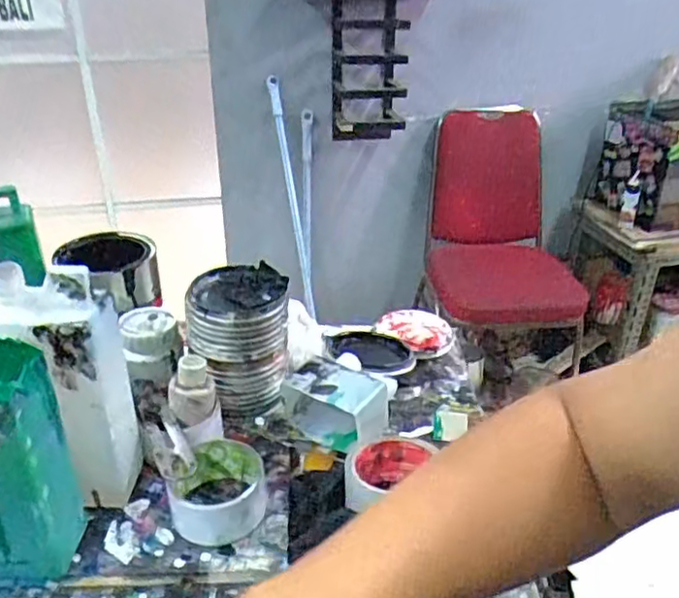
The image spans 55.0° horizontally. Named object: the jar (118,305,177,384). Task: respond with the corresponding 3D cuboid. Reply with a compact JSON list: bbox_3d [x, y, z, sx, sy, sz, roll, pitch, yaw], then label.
[{"bbox_3d":[-0.198,0.047,0.682,0.059,0.051,0.071,-9,29,-18],"label":"jar"}]

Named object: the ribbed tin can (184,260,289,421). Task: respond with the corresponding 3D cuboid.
[{"bbox_3d":[-0.108,0.040,0.691,0.102,0.131,0.104,0,28,0],"label":"ribbed tin can"}]

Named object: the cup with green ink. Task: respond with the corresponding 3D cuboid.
[{"bbox_3d":[-0.104,0.171,0.571,0.074,0.056,0.080,0,28,0],"label":"cup with green ink"}]

